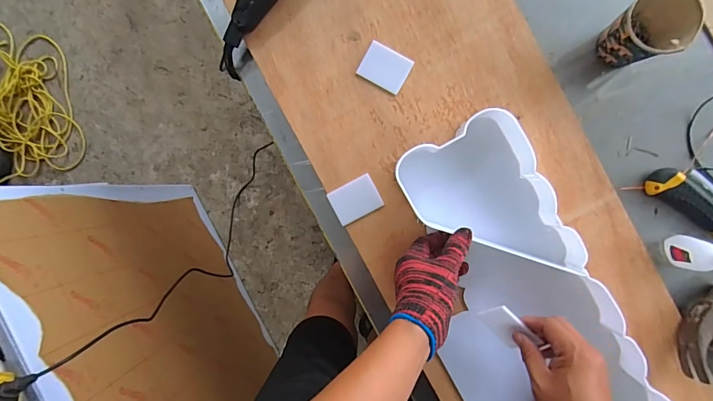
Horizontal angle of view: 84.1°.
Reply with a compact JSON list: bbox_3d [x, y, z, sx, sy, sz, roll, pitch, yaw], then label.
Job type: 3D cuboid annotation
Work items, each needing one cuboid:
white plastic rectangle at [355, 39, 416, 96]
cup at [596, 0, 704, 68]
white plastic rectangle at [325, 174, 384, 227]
[{"bbox_3d":[0.038,-0.177,0.527,0.063,0.004,0.051,29,94,1],"label":"white plastic rectangle"},{"bbox_3d":[0.347,-0.205,0.476,0.078,0.088,0.070,-41,91,5],"label":"cup"},{"bbox_3d":[-0.001,-0.001,0.538,0.064,0.005,0.050,-28,92,4],"label":"white plastic rectangle"}]

